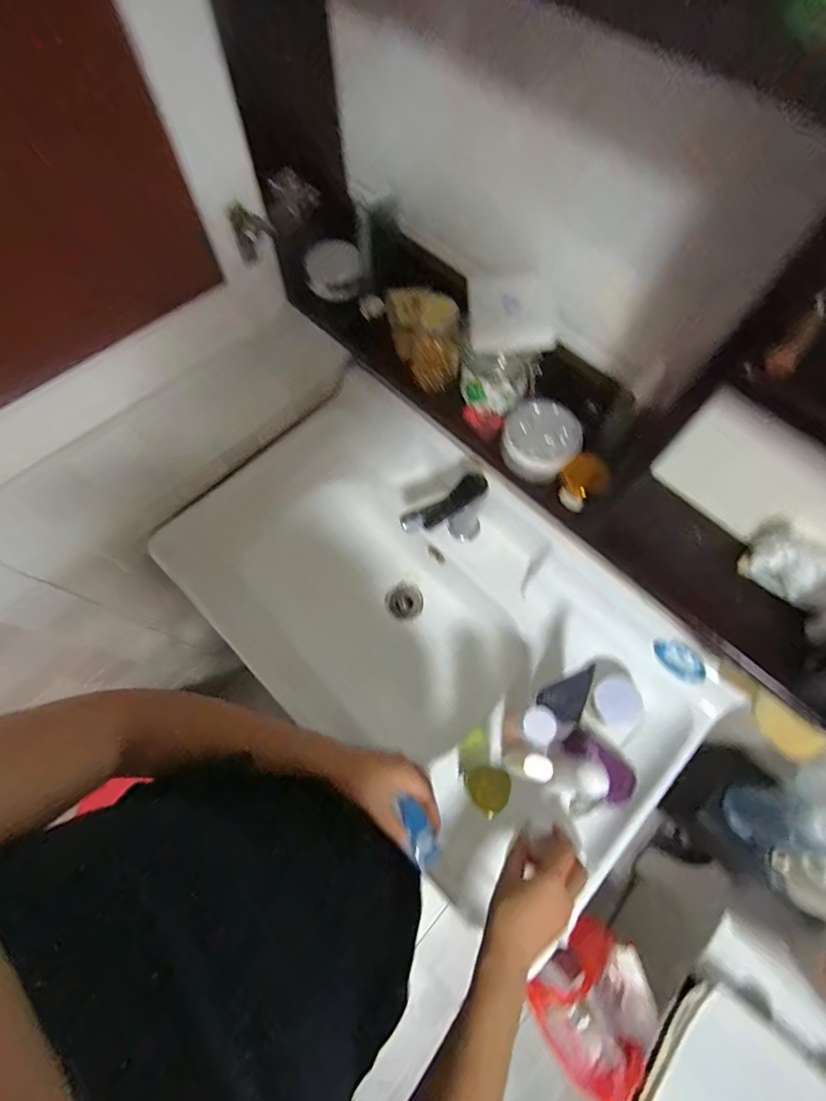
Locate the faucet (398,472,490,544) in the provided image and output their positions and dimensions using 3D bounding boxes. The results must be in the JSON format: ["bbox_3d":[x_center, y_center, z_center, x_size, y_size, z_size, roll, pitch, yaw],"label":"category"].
[{"bbox_3d":[0.051,-0.047,0.722,0.138,0.164,0.047,-24,70,-10],"label":"faucet"}]

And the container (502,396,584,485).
[{"bbox_3d":[0.132,-0.113,0.483,0.074,0.050,0.069,0,68,0],"label":"container"}]

